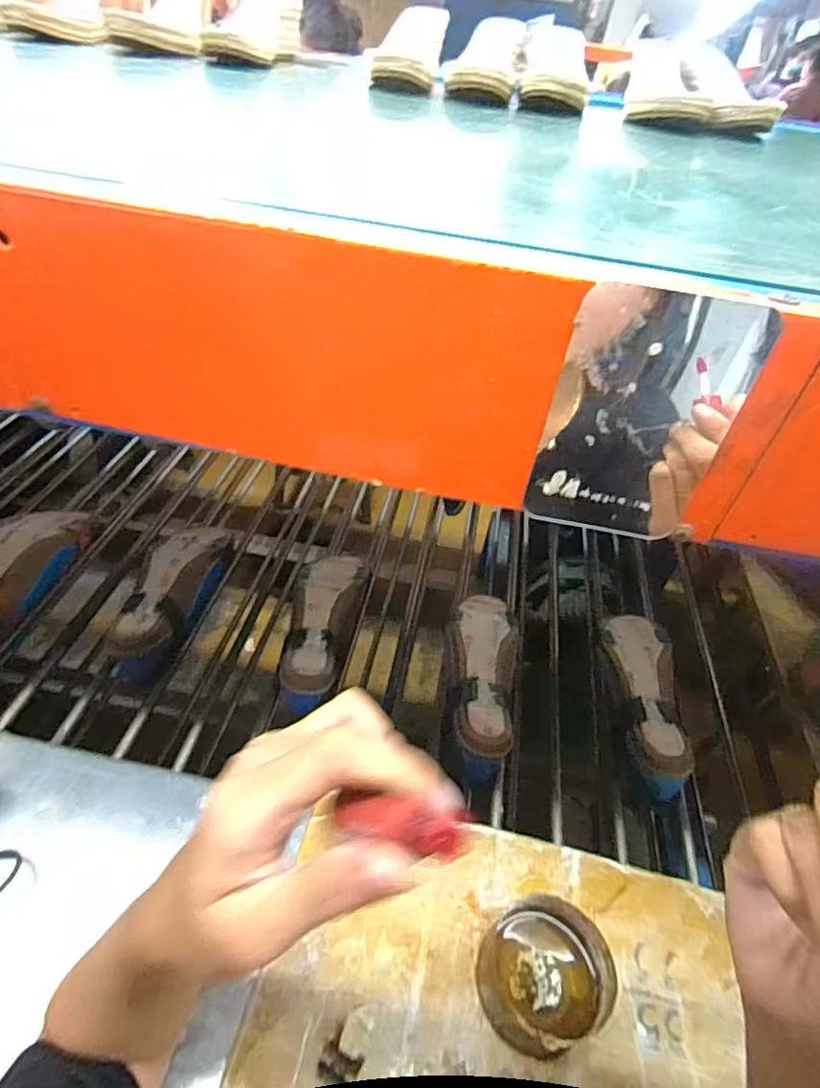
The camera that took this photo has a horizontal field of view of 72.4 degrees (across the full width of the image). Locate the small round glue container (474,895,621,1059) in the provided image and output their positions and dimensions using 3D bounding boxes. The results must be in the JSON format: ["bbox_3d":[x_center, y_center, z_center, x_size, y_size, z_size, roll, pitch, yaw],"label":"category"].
[{"bbox_3d":[0.096,0.307,0.402,0.083,0.047,0.083,4,44,-4],"label":"small round glue container"}]

